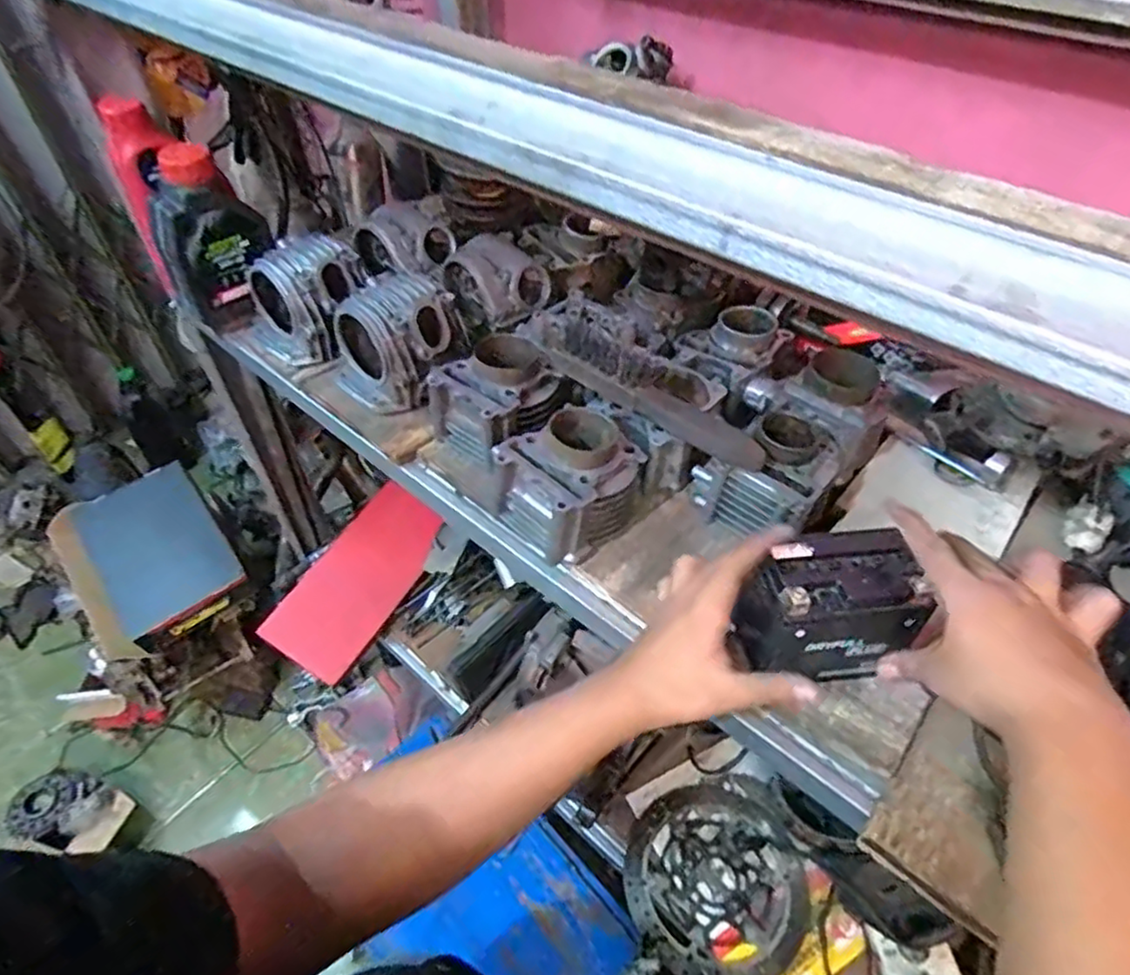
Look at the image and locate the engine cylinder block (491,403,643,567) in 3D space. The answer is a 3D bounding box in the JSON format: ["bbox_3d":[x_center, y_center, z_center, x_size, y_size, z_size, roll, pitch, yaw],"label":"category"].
[{"bbox_3d":[0.003,-0.008,0.620,0.125,0.085,0.113,-34,57,-28],"label":"engine cylinder block"}]

